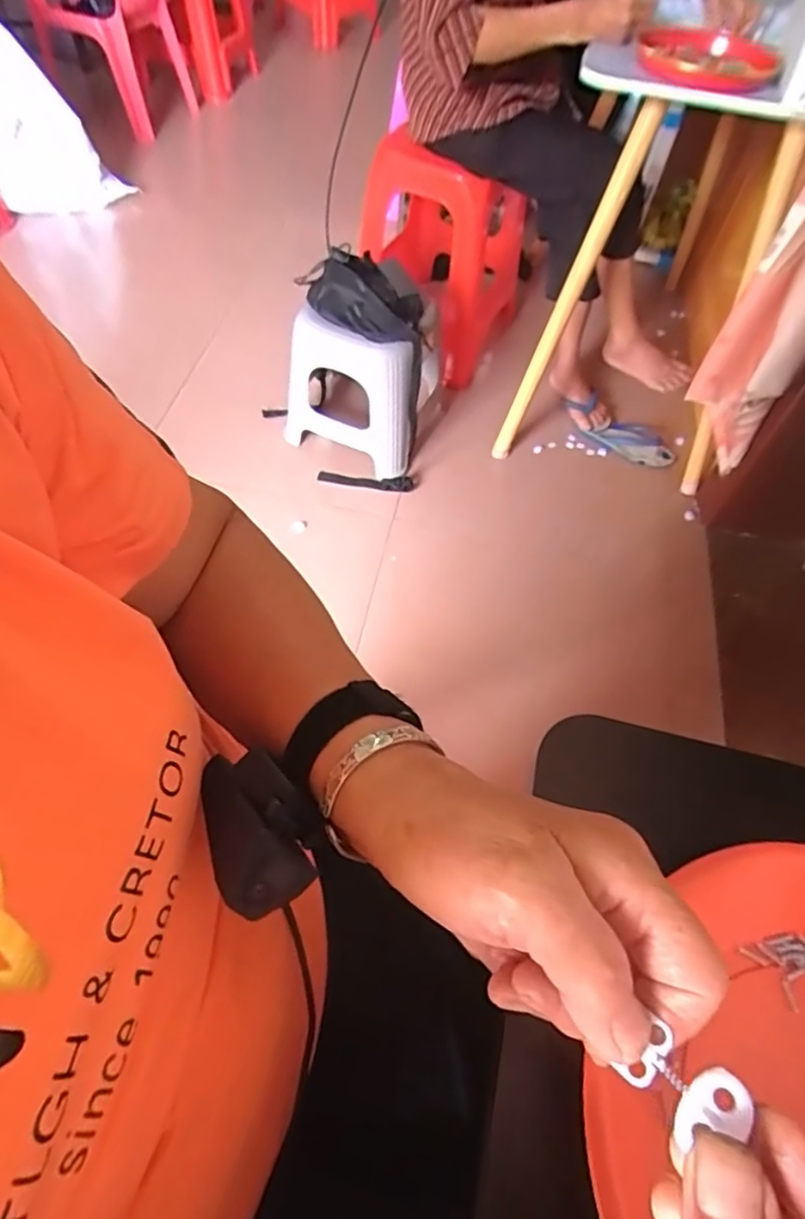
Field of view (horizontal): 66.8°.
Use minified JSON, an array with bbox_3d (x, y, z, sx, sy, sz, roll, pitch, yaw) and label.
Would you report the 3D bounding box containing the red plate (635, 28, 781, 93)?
[{"bbox_3d":[0.464,-0.831,0.927,0.206,0.034,0.185,9,58,1],"label":"red plate"}]

